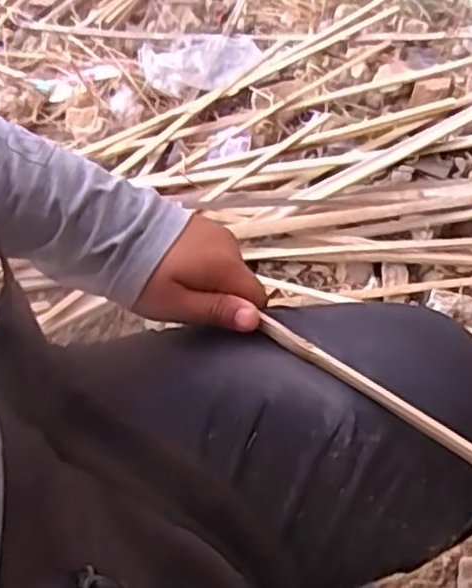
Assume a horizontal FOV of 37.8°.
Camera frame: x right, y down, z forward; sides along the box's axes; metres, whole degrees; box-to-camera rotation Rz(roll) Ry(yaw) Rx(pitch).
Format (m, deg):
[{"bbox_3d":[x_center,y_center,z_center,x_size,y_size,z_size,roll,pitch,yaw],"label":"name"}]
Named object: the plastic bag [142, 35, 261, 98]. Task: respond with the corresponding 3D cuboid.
[{"bbox_3d":[-0.058,-0.389,1.142,0.194,0.045,0.149,0,56,-1],"label":"plastic bag"}]

